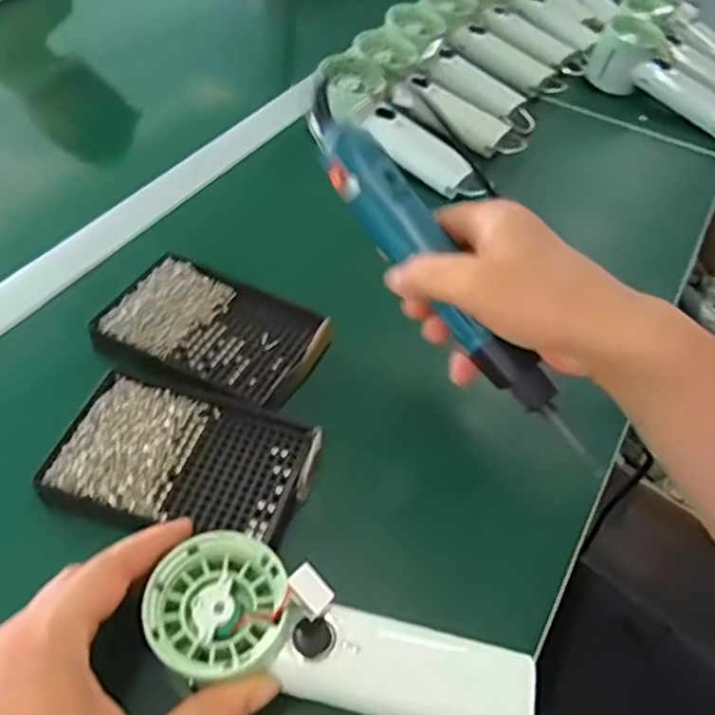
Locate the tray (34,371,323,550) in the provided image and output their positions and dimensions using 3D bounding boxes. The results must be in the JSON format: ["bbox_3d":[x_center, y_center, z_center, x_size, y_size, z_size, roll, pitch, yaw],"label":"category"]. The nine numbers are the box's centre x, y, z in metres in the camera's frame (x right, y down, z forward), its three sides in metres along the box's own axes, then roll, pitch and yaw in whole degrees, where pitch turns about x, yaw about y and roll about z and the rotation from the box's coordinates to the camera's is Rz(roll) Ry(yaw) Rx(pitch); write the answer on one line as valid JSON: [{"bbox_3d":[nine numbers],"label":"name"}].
[{"bbox_3d":[-0.097,0.057,0.383,0.140,0.015,0.085,12,49,5],"label":"tray"}]

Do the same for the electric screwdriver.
[{"bbox_3d":[0.058,-0.040,0.378,0.028,0.032,0.229,-34,83,-29],"label":"electric screwdriver"}]

